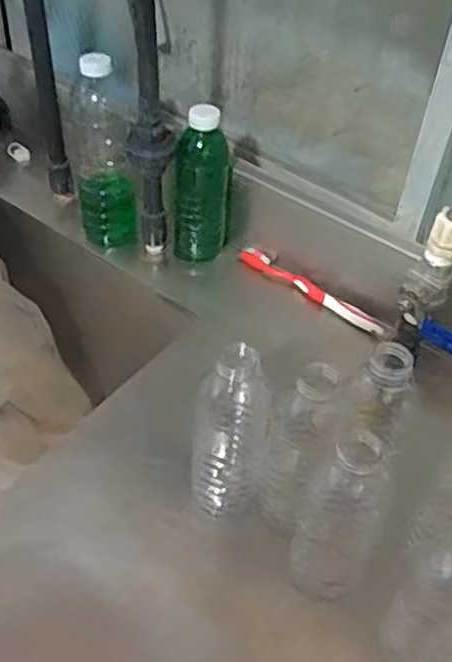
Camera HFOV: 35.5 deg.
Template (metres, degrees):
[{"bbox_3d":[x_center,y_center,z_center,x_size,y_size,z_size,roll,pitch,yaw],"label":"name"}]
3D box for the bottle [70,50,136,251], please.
[{"bbox_3d":[-0.133,-0.191,0.769,0.060,0.208,0.063,-7,48,-11],"label":"bottle"}]

